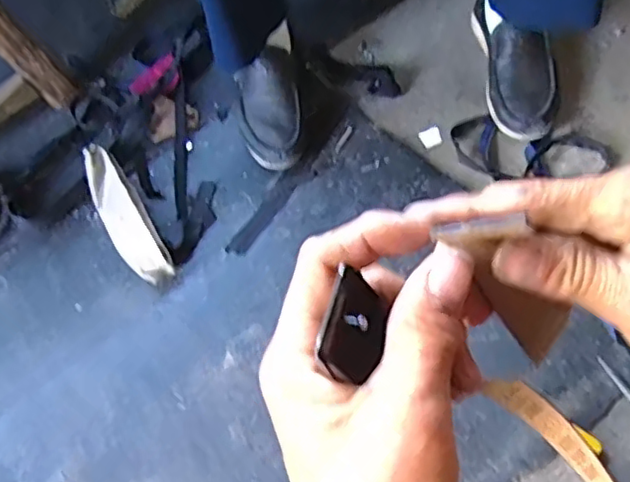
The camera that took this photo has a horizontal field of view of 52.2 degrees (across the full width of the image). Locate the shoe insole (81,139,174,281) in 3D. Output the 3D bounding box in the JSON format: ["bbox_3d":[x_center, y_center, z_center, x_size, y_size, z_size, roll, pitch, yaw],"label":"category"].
[{"bbox_3d":[-0.258,-0.036,0.866,0.057,0.028,0.225,-30,65,-8],"label":"shoe insole"}]

